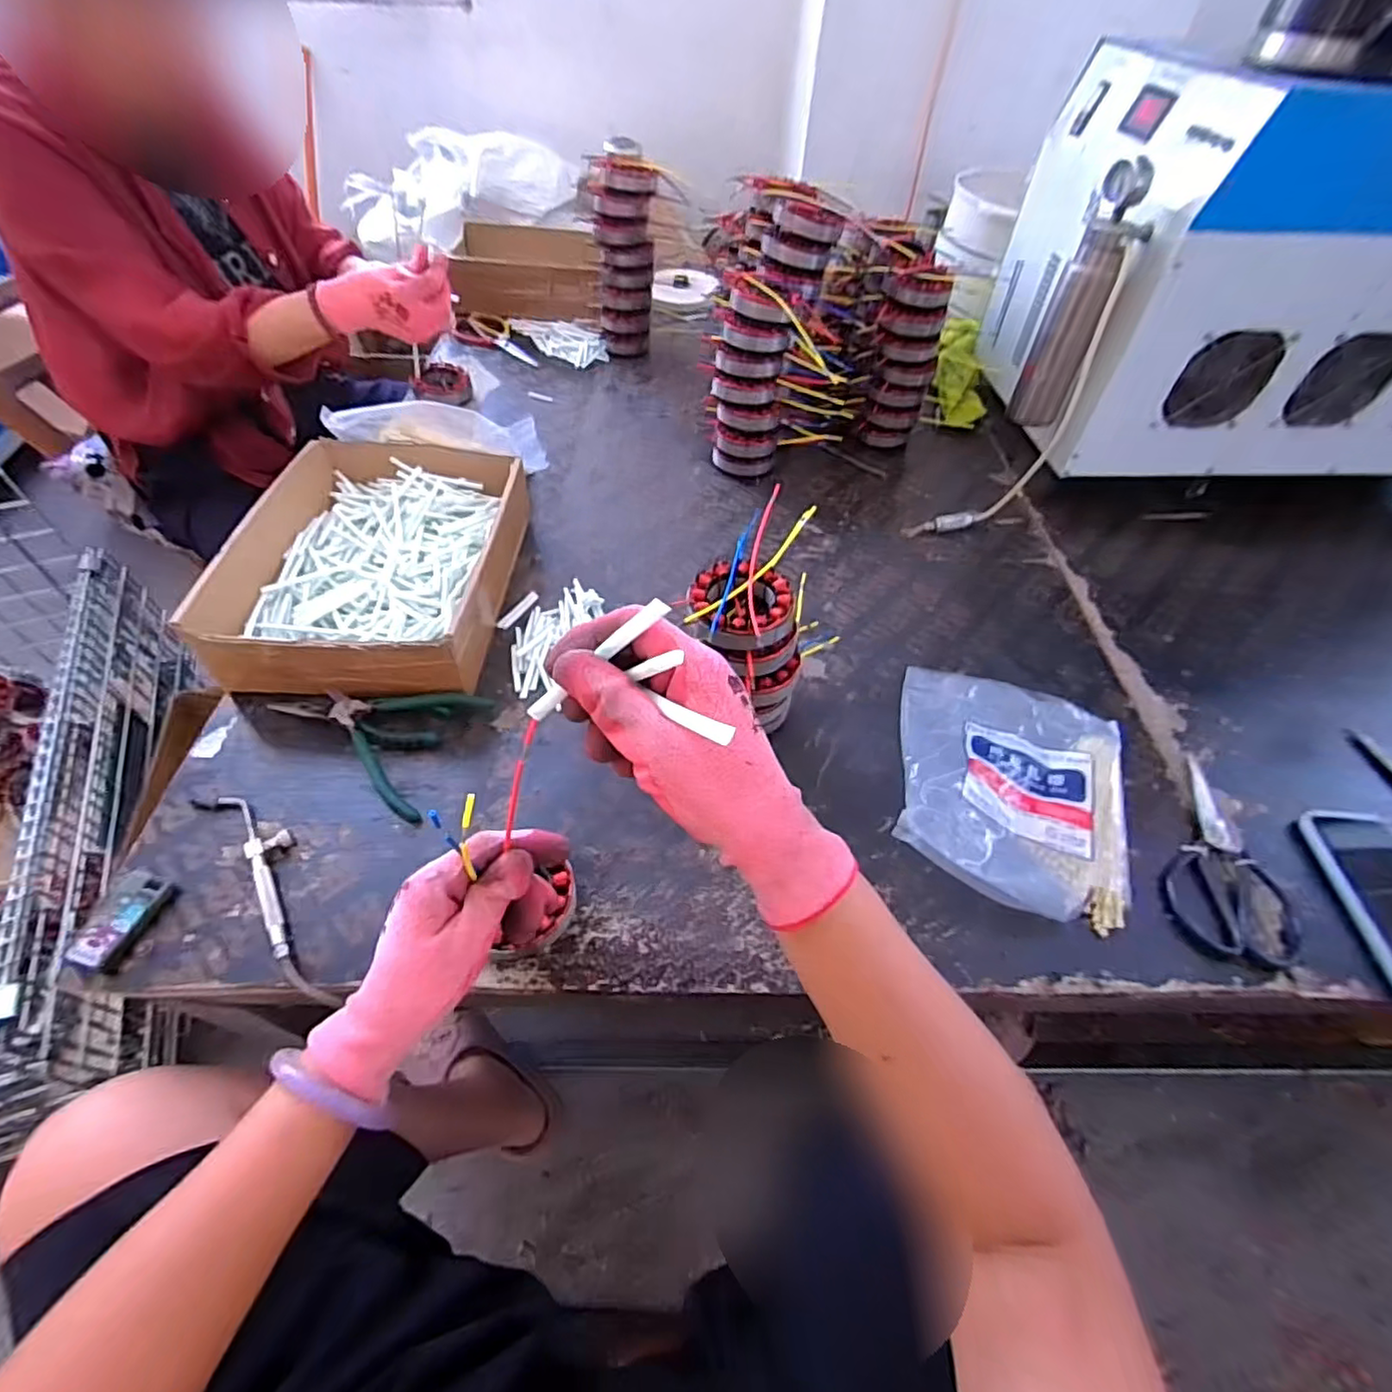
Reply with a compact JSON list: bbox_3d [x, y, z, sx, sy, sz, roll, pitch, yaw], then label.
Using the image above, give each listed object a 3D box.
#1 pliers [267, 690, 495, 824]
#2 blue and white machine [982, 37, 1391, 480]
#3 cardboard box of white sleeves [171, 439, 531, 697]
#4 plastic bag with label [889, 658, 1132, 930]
[{"bbox_3d":[-0.294,0.023,0.582,0.184,0.033,0.118,23,54,14],"label":"pliers"},{"bbox_3d":[0.833,-0.528,0.812,0.795,0.367,0.358,4,51,0],"label":"blue and white machine"},{"bbox_3d":[-0.323,-0.144,0.666,0.232,0.074,0.322,4,51,0],"label":"cardboard box of white sleeves"},{"bbox_3d":[0.284,0.068,0.566,0.198,0.058,0.242,19,53,11],"label":"plastic bag with label"}]

